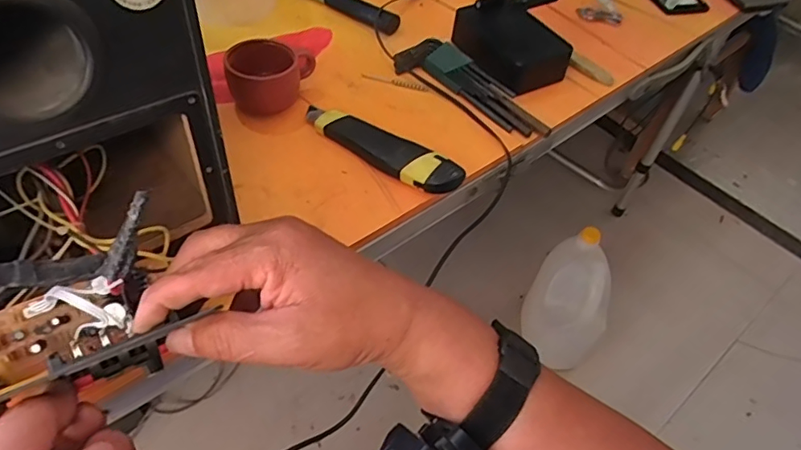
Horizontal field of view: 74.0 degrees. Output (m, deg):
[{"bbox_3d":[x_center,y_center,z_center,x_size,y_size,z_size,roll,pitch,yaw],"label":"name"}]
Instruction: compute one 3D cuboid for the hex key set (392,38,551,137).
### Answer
[{"bbox_3d":[0.076,-0.143,0.541,0.173,0.022,0.057,35,55,22],"label":"hex key set"}]

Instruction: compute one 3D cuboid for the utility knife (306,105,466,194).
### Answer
[{"bbox_3d":[-0.020,-0.072,0.472,0.159,0.021,0.043,31,53,19],"label":"utility knife"}]

